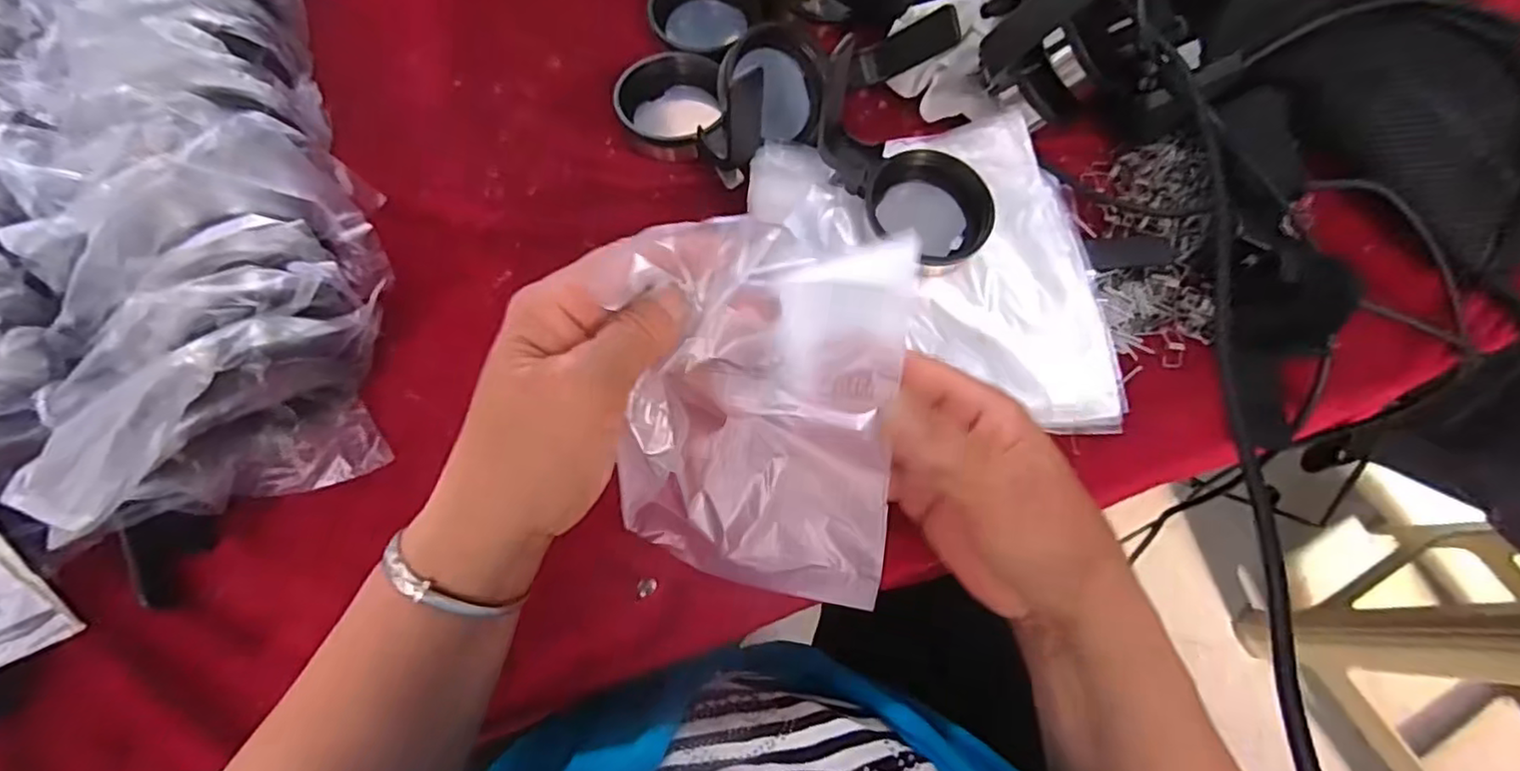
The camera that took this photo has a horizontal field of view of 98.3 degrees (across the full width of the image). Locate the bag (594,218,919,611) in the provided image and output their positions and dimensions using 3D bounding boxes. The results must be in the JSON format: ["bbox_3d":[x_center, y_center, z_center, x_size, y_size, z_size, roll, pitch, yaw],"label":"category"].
[{"bbox_3d":[0.001,0.006,0.246,0.099,0.040,0.128,8,90,16],"label":"bag"}]

